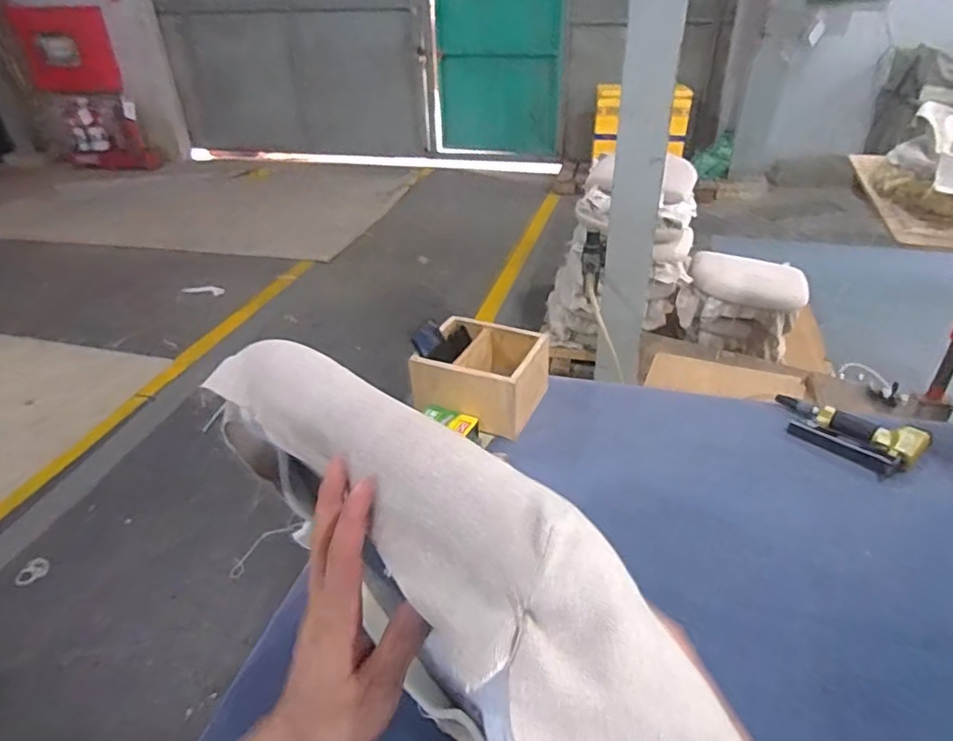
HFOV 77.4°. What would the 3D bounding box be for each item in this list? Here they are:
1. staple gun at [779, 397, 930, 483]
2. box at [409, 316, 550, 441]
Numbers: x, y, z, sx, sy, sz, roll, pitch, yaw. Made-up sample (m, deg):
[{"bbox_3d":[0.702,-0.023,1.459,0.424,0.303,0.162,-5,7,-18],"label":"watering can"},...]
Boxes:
[{"bbox_3d":[0.676,0.105,1.099,0.122,0.039,0.242,-25,39,-31],"label":"staple gun"},{"bbox_3d":[0.014,0.010,1.184,0.228,0.134,0.198,10,35,18],"label":"box"}]

